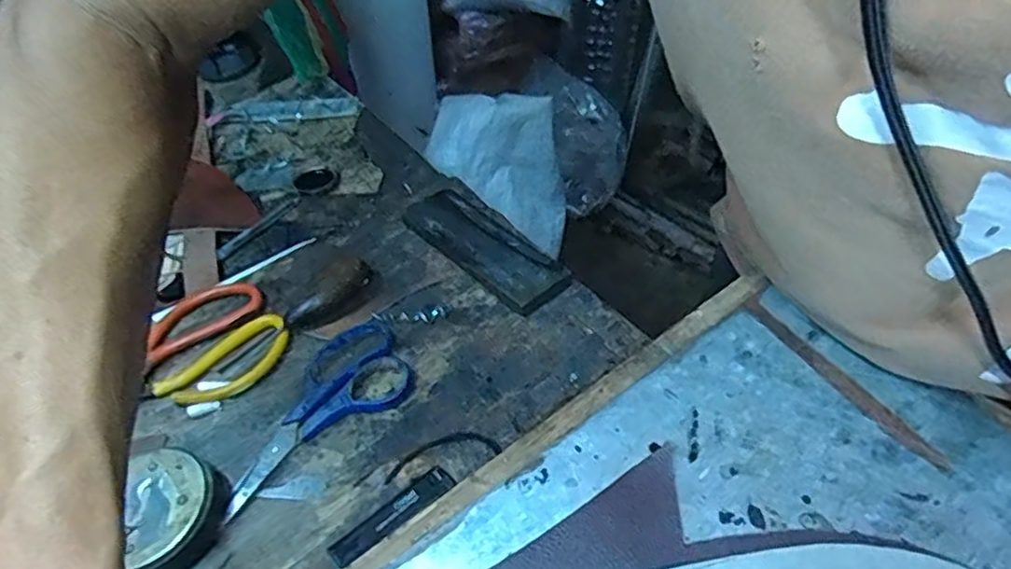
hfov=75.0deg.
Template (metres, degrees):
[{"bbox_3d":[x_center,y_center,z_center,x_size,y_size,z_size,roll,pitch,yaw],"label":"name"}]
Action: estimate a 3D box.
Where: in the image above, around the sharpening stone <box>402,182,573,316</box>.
[{"bbox_3d":[-0.020,-0.037,0.536,0.064,0.014,0.163,-30,53,-24],"label":"sharpening stone"}]

